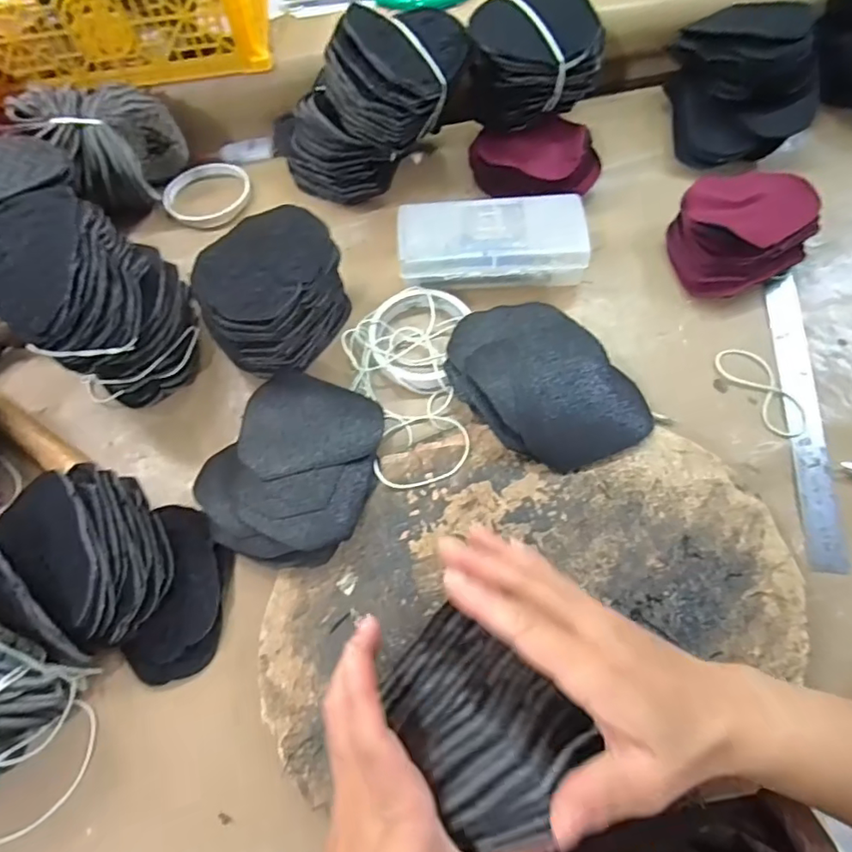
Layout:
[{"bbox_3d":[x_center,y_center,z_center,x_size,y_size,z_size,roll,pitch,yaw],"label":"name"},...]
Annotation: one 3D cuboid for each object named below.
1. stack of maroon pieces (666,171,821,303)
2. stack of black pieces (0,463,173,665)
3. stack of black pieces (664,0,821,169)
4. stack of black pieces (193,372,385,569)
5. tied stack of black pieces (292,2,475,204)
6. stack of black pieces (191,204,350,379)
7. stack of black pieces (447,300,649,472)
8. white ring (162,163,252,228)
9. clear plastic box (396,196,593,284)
[{"bbox_3d":[0.277,-0.173,0.492,0.121,0.049,0.099,-29,67,-10],"label":"stack of maroon pieces"},{"bbox_3d":[-0.231,0.089,0.380,0.100,0.072,0.117,-31,67,-11],"label":"stack of black pieces"},{"bbox_3d":[0.306,-0.330,0.530,0.126,0.083,0.124,-4,65,1],"label":"stack of black pieces"},{"bbox_3d":[-0.100,0.029,0.419,0.125,0.035,0.143,24,69,14],"label":"stack of black pieces"},{"bbox_3d":[-0.040,-0.303,0.505,0.101,0.126,0.119,39,62,-8],"label":"tied stack of black pieces"},{"bbox_3d":[-0.124,-0.106,0.453,0.115,0.086,0.100,-28,66,-9],"label":"stack of black pieces"},{"bbox_3d":[0.090,-0.037,0.444,0.118,0.042,0.162,-33,67,-12],"label":"stack of black pieces"},{"bbox_3d":[-0.223,-0.235,0.560,0.086,0.021,0.070,12,66,9],"label":"white ring"},{"bbox_3d":[0.059,-0.165,0.503,0.163,0.045,0.081,-5,65,1],"label":"clear plastic box"}]

